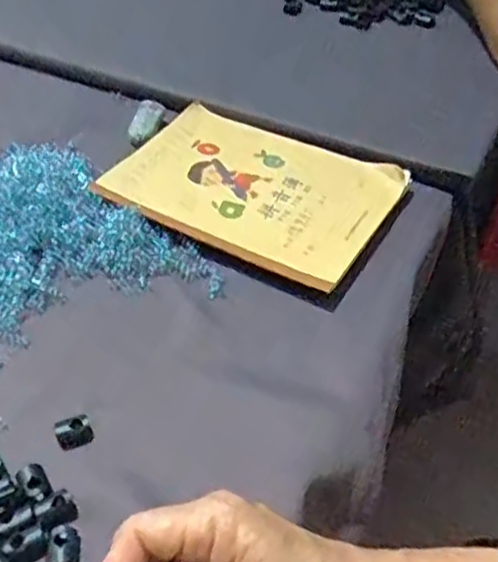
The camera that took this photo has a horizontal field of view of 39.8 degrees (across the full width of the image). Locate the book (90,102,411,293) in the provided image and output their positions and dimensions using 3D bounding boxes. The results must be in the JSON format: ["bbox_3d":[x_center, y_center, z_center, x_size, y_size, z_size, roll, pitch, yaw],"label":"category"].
[{"bbox_3d":[0.004,-0.073,0.531,0.202,0.015,0.136,23,51,22],"label":"book"}]

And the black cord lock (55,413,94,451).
[{"bbox_3d":[-0.101,0.086,0.395,0.019,0.012,0.015,-20,49,-16],"label":"black cord lock"}]

